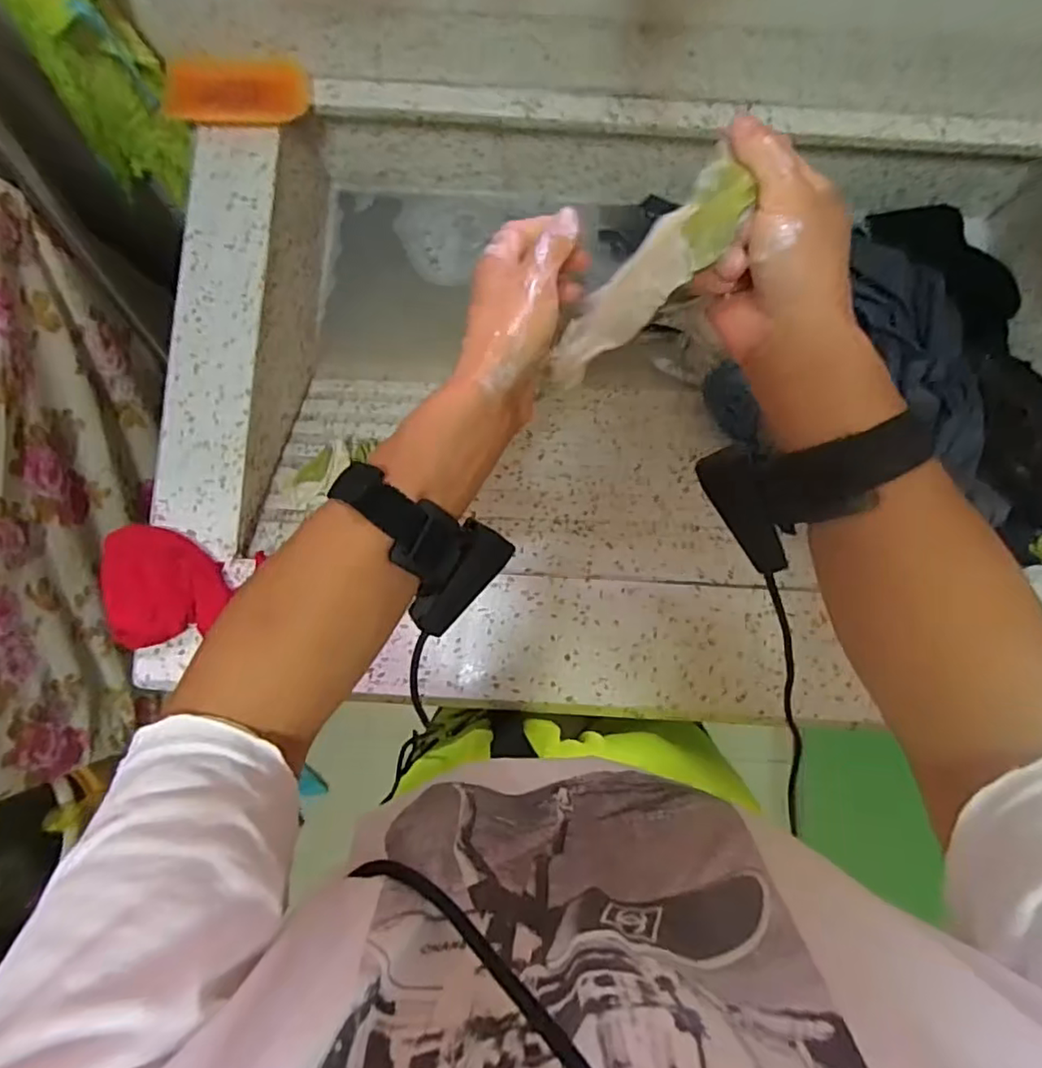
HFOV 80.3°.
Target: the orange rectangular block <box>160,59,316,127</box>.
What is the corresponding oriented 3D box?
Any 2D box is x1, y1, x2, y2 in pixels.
[{"bbox_3d":[-0.266,-0.414,0.582,0.131,0.019,0.055,-13,85,-14],"label":"orange rectangular block"}]

